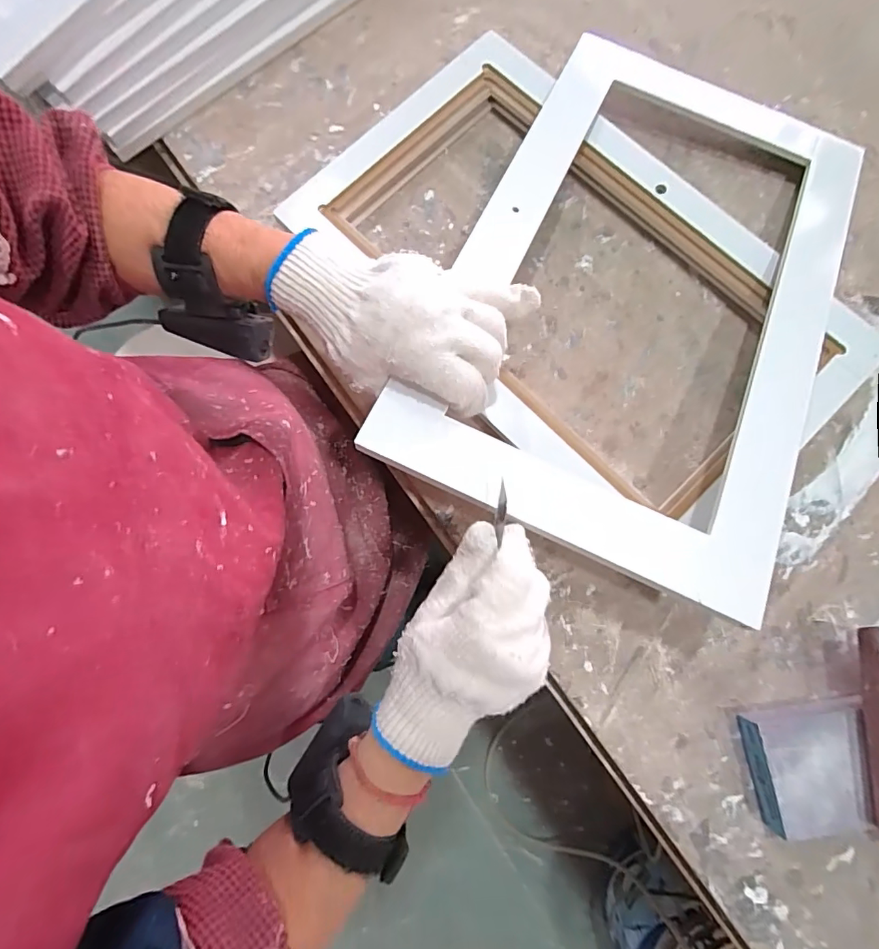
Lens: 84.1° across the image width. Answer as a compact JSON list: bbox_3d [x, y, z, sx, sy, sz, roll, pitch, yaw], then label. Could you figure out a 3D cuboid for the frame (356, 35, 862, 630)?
[{"bbox_3d":[0.153,-0.137,0.352,0.260,0.019,0.411,25,72,2],"label":"frame"}]

